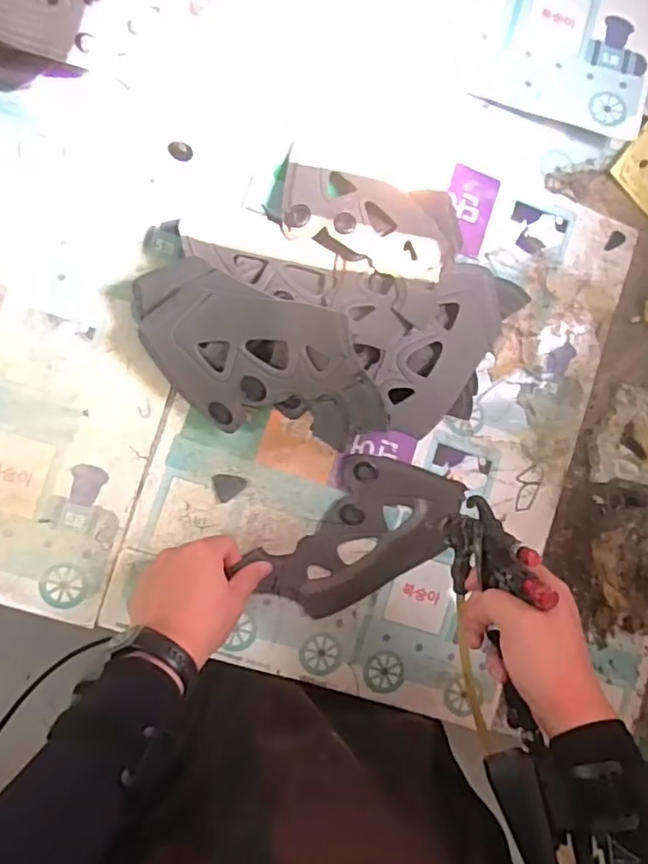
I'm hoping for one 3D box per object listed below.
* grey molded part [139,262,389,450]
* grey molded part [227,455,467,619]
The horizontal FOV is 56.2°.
[{"bbox_3d":[-0.058,-0.057,0.508,0.229,0.030,0.121,22,106,10],"label":"grey molded part"},{"bbox_3d":[0.039,0.097,0.572,0.191,0.021,0.120,-43,96,-7],"label":"grey molded part"}]

